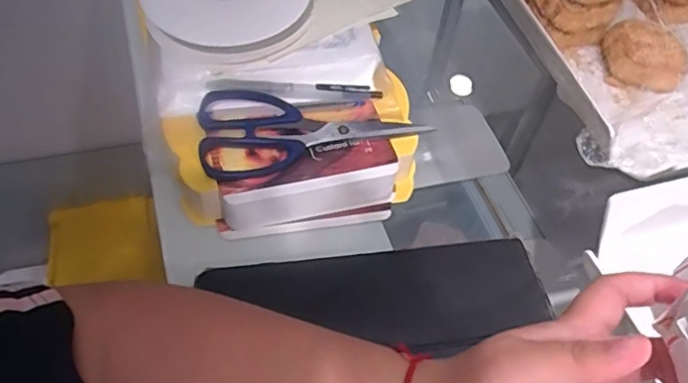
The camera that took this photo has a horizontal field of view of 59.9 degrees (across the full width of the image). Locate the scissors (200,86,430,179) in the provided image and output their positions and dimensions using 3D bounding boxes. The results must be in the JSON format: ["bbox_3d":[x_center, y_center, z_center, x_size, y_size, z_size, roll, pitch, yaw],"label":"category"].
[{"bbox_3d":[-0.022,-0.053,0.466,0.179,0.023,0.076,-10,54,-13],"label":"scissors"}]

